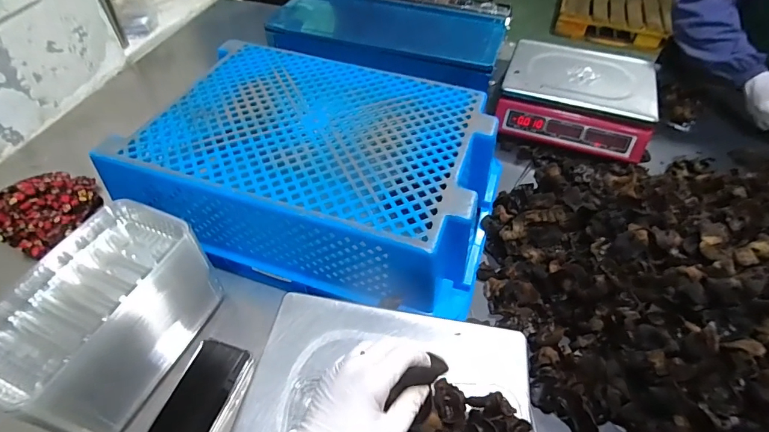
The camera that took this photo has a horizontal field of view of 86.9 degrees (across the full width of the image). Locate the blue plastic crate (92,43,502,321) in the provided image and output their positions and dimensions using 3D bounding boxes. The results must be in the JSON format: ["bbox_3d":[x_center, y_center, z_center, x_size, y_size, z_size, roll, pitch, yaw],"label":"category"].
[{"bbox_3d":[-0.087,-0.087,0.684,0.550,0.154,0.394,17,51,13],"label":"blue plastic crate"}]

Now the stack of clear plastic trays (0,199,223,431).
[{"bbox_3d":[-0.333,0.129,0.503,0.157,0.150,0.236,19,52,15],"label":"stack of clear plastic trays"}]

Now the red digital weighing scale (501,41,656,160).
[{"bbox_3d":[0.406,-0.252,0.874,0.296,0.102,0.255,16,51,12],"label":"red digital weighing scale"}]

